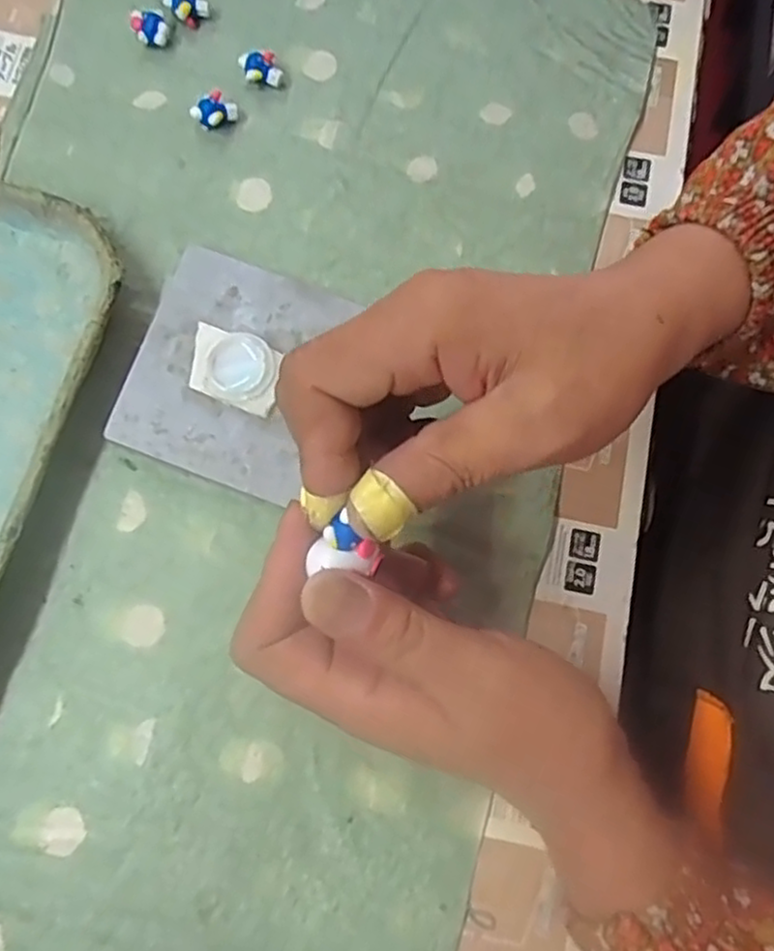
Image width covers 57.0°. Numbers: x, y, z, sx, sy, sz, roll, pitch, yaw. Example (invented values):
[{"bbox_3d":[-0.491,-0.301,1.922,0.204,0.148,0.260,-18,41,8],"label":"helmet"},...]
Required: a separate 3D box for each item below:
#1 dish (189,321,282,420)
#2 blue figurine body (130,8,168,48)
[{"bbox_3d":[-0.066,-0.047,0.310,0.043,0.007,0.031,22,75,5],"label":"dish"},{"bbox_3d":[-0.119,-0.224,0.356,0.016,0.012,0.014,-22,76,-7],"label":"blue figurine body"}]

